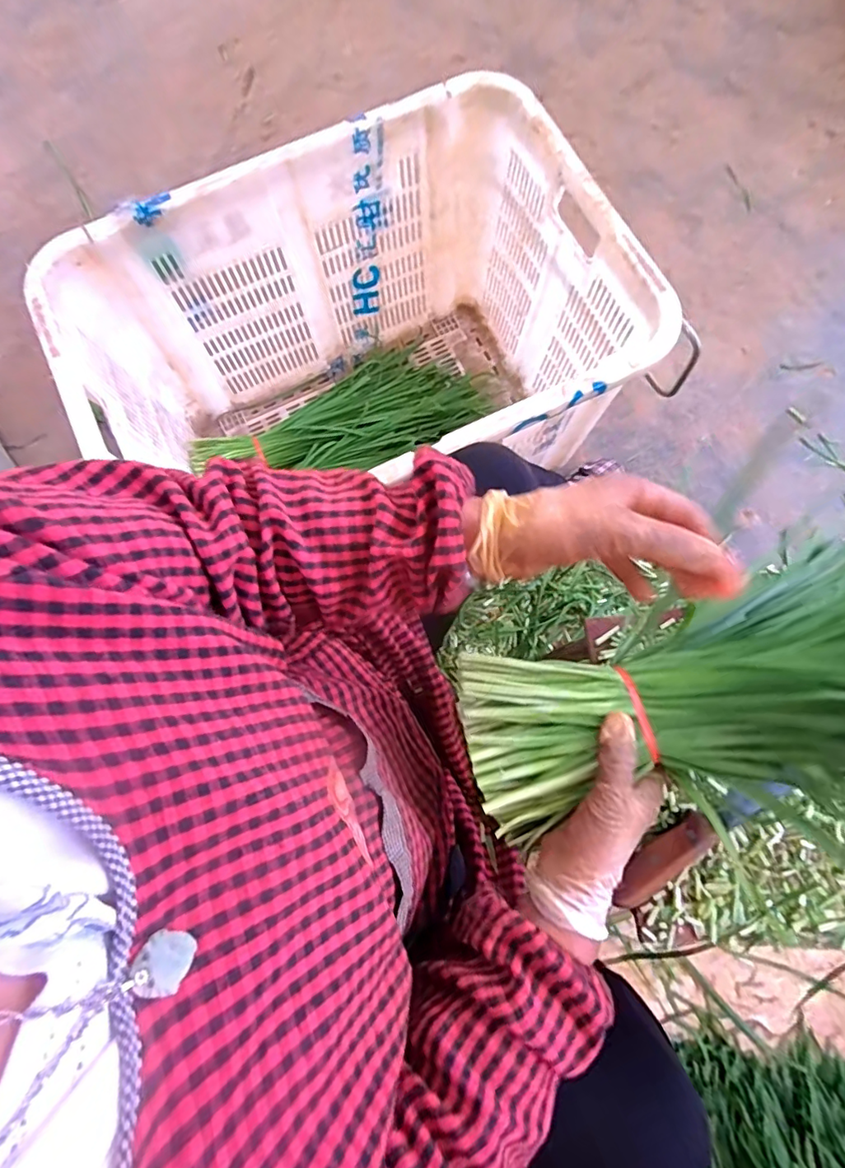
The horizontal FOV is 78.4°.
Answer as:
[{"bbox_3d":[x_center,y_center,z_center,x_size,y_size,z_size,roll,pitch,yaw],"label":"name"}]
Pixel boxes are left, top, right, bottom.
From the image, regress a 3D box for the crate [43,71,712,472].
[{"bbox_3d":[-0.082,-0.297,0.773,0.663,0.366,0.462,-26,78,-4],"label":"crate"}]

